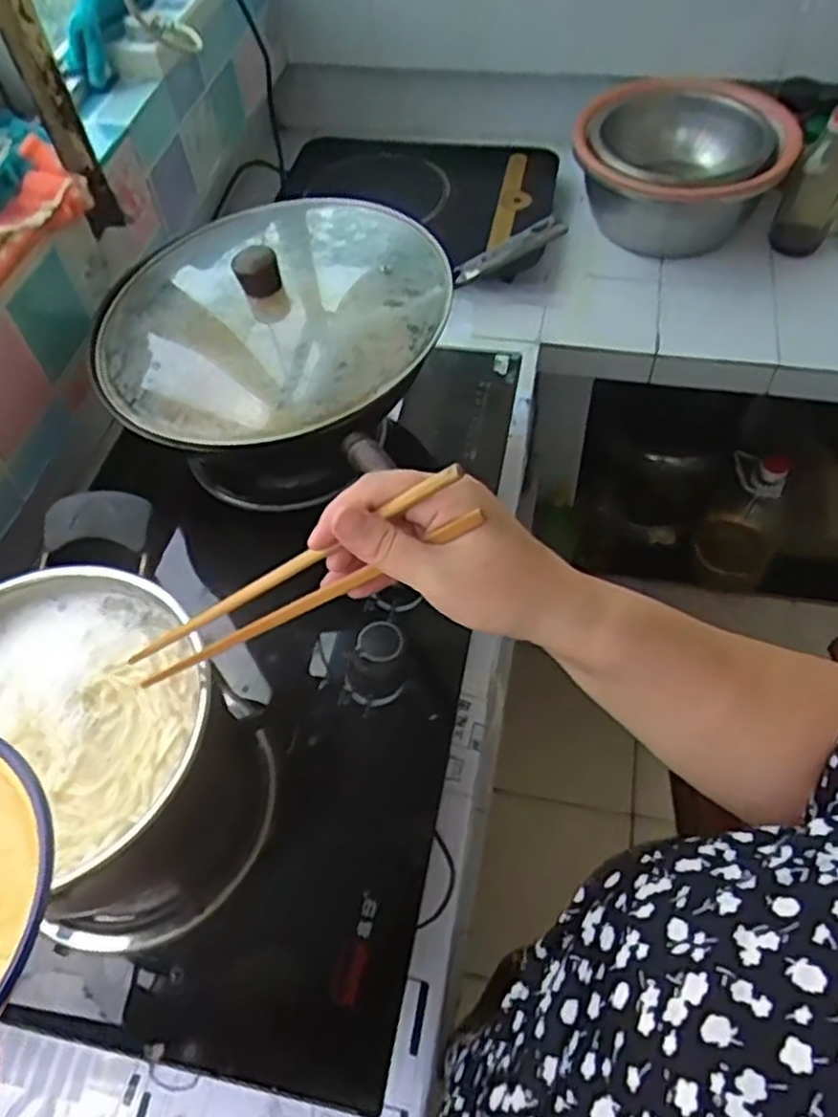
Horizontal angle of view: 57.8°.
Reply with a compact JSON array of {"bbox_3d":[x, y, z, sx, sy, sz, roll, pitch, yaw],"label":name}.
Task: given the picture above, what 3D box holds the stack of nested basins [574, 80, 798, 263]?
[{"bbox_3d":[0.375,-0.567,1.106,0.297,0.168,0.285,9,57,10],"label":"stack of nested basins"}]

